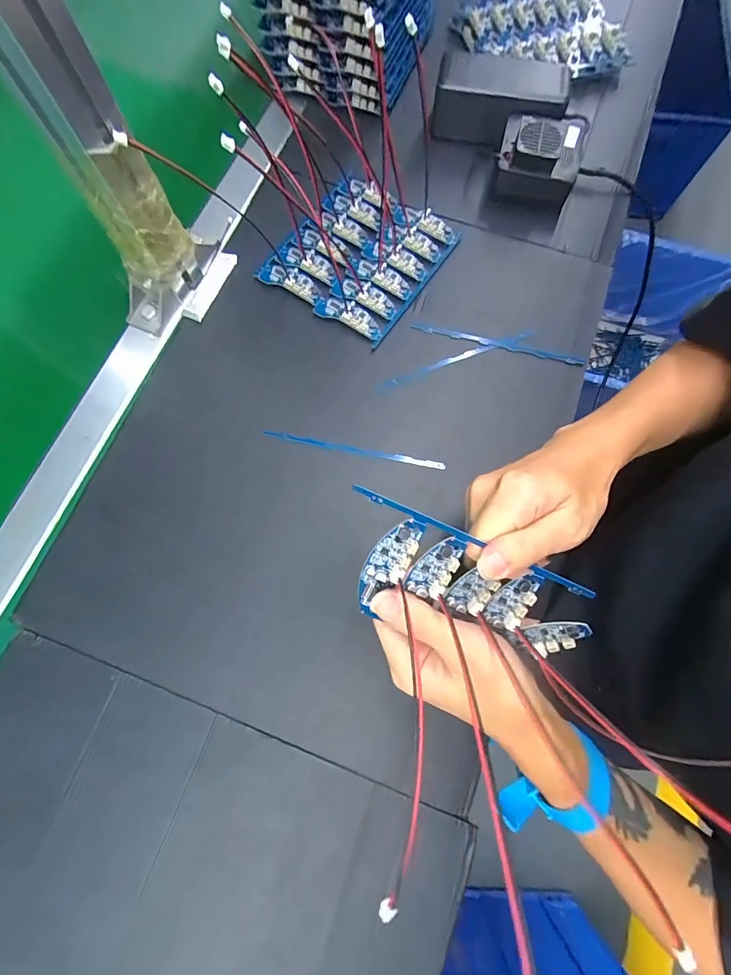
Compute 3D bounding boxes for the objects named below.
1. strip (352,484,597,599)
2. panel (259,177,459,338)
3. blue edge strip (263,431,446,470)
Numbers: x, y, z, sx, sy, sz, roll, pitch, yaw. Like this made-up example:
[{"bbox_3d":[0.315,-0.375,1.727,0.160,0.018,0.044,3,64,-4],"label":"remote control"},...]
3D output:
[{"bbox_3d":[0.063,0.032,0.232,0.154,0.004,0.005,25,76,-9],"label":"strip"},{"bbox_3d":[-0.004,-0.228,0.399,0.138,0.016,0.151,33,77,7],"label":"panel"},{"bbox_3d":[-0.009,-0.032,0.350,0.153,0.006,0.005,11,75,1],"label":"blue edge strip"}]

